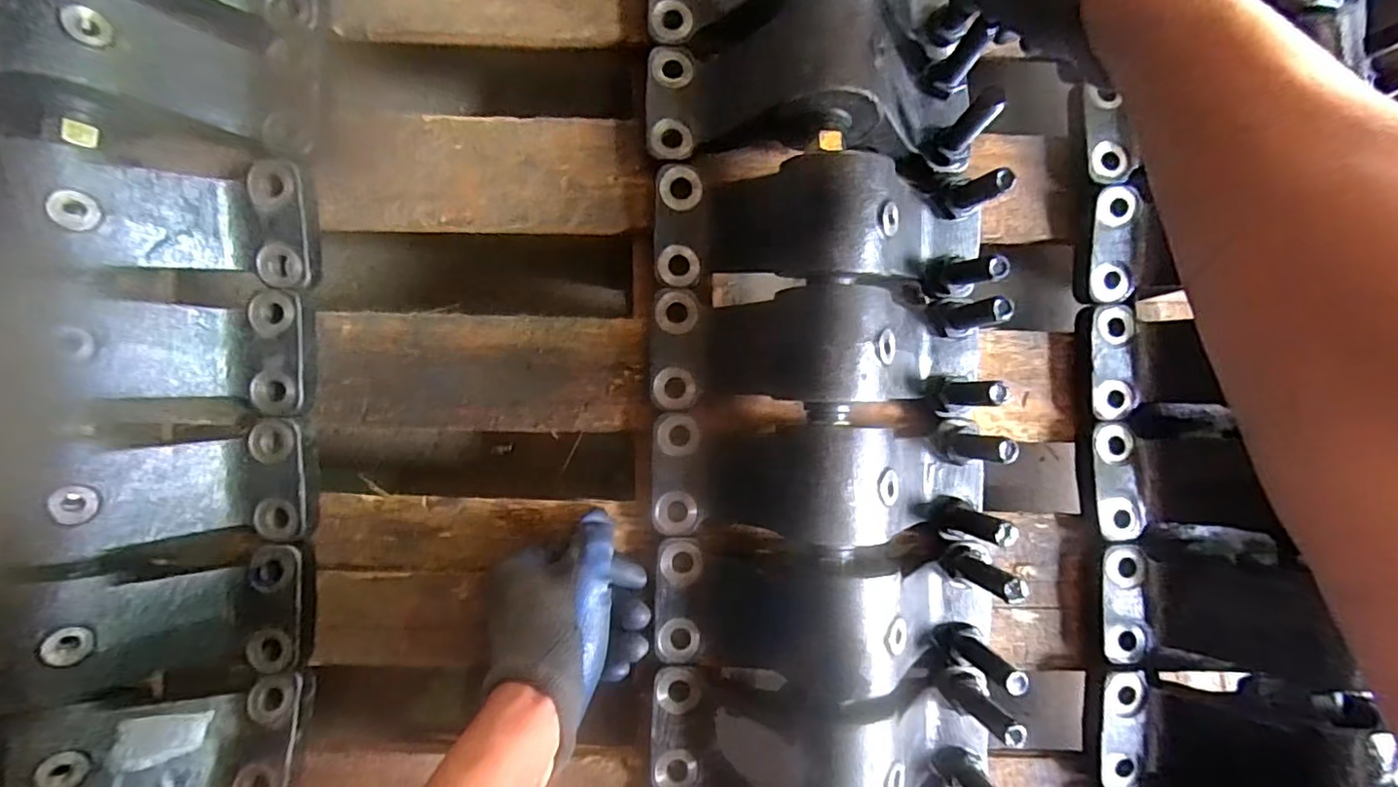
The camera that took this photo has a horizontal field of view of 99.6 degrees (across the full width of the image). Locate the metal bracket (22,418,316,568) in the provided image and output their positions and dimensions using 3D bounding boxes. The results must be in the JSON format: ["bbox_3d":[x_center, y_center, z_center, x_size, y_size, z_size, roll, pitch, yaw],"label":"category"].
[{"bbox_3d":[-0.313,0.057,0.362,0.112,0.077,0.078,0,89,-3],"label":"metal bracket"}]

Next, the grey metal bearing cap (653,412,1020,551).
[{"bbox_3d":[0.081,0.056,0.374,0.217,0.088,0.074,1,89,-3],"label":"grey metal bearing cap"}]

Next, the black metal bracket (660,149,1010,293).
[{"bbox_3d":[0.085,-0.109,0.377,0.223,0.087,0.084,2,88,-3],"label":"black metal bracket"}]

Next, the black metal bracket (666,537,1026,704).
[{"bbox_3d":[0.089,0.142,0.362,0.229,0.065,0.085,5,88,-2],"label":"black metal bracket"}]

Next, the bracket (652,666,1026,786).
[{"bbox_3d":[0.085,0.225,0.364,0.224,0.080,0.092,1,89,-3],"label":"bracket"}]

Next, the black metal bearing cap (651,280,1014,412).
[{"bbox_3d":[0.081,-0.027,0.375,0.219,0.086,0.079,2,88,-3],"label":"black metal bearing cap"}]

